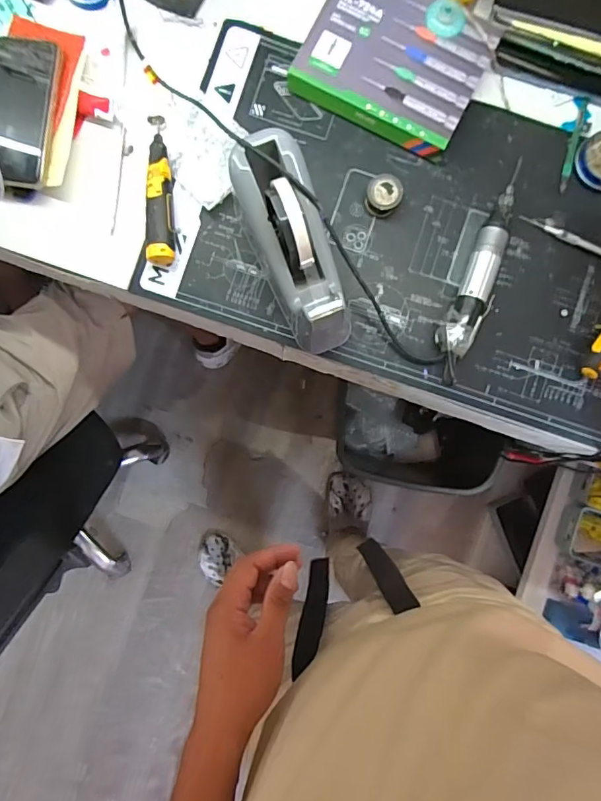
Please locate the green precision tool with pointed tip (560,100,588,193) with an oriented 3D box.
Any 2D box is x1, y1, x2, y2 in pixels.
[{"bbox_3d":[0.315,-0.293,0.553,0.011,0.004,0.108,15,88,0],"label":"green precision tool with pointed tip"}]

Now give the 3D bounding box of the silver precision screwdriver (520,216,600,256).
[{"bbox_3d":[0.310,-0.184,0.545,0.123,0.012,0.012,26,88,1],"label":"silver precision screwdriver"}]

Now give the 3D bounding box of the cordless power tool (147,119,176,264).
[{"bbox_3d":[-0.157,-0.237,0.532,0.028,0.027,0.165,-1,88,0],"label":"cordless power tool"}]

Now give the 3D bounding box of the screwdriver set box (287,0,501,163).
[{"bbox_3d":[0.105,-0.381,0.539,0.191,0.037,0.158,27,88,1],"label":"screwdriver set box"}]

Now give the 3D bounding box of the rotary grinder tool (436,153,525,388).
[{"bbox_3d":[0.203,-0.144,0.534,0.045,0.034,0.255,24,88,1],"label":"rotary grinder tool"}]

